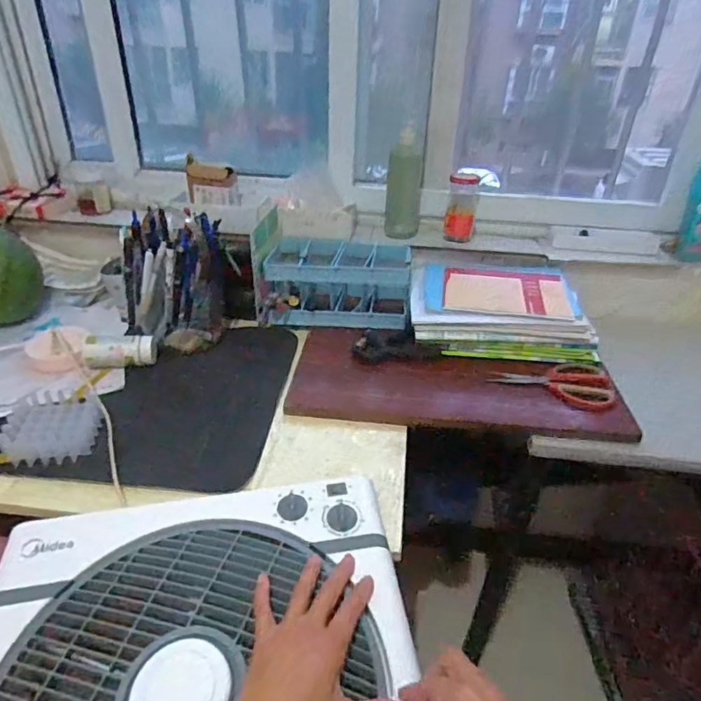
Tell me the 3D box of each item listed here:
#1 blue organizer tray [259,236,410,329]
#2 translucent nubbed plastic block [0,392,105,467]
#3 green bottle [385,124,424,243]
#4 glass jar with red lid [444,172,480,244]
[{"bbox_3d":[-0.024,-0.119,0.944,0.265,0.120,0.130,8,34,10],"label":"blue organizer tray"},{"bbox_3d":[-0.397,0.102,0.700,0.115,0.029,0.101,-2,33,-5],"label":"translucent nubbed plastic block"},{"bbox_3d":[0.107,-0.328,1.030,0.069,0.193,0.067,4,33,3],"label":"green bottle"},{"bbox_3d":[0.219,-0.281,1.019,0.059,0.121,0.047,8,33,9],"label":"glass jar with red lid"}]

